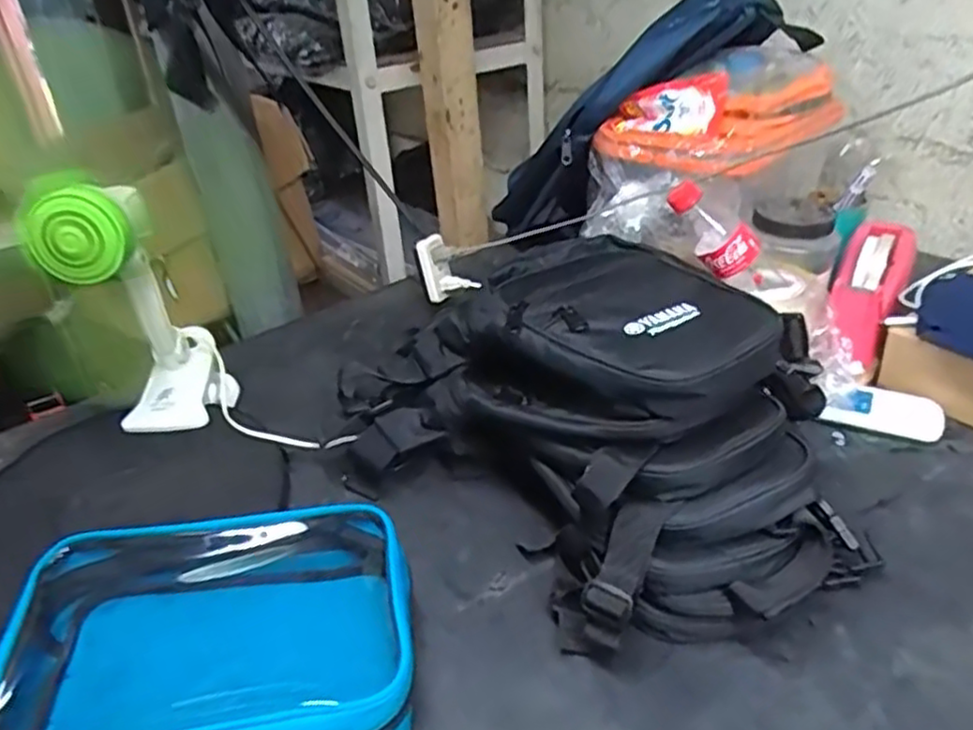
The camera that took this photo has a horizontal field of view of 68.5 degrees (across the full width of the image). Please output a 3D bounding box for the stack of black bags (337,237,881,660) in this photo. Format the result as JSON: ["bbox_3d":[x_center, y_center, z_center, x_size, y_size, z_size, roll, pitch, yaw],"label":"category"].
[{"bbox_3d":[0.075,0.038,0.594,0.259,0.187,0.426,-29,39,-33],"label":"stack of black bags"}]

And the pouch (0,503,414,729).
[{"bbox_3d":[-0.174,0.189,0.469,0.241,0.093,0.168,-11,32,-9],"label":"pouch"}]

